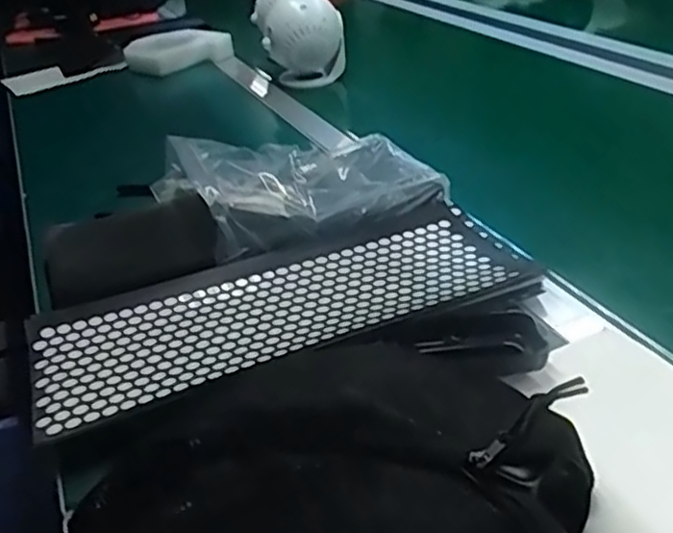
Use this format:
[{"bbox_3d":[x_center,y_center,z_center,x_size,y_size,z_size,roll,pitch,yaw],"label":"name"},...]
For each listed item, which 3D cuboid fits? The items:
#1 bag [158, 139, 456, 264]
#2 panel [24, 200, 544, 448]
[{"bbox_3d":[-0.042,-0.090,0.668,0.246,0.064,0.188,-17,33,-15],"label":"bag"},{"bbox_3d":[-0.039,0.027,0.530,0.372,0.019,0.137,-17,33,-15],"label":"panel"}]

